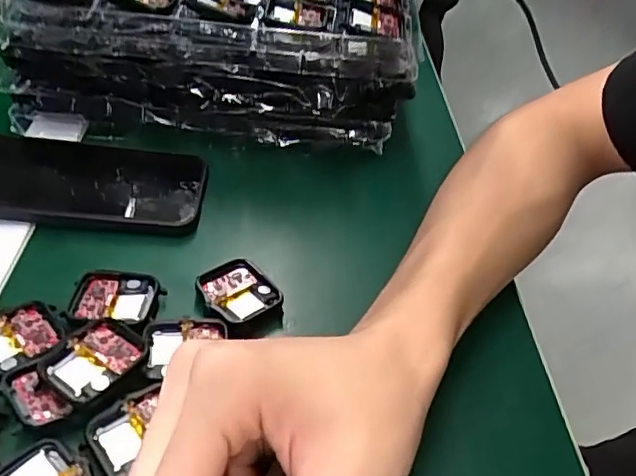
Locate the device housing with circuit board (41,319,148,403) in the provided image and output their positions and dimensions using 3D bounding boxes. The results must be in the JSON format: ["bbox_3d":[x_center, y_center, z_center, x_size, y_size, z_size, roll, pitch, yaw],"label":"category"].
[{"bbox_3d":[-0.105,0.058,0.270,0.036,0.009,0.040,29,47,24],"label":"device housing with circuit board"}]

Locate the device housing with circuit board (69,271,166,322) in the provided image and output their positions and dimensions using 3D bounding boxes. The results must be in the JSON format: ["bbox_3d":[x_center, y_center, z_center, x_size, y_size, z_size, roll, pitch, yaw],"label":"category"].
[{"bbox_3d":[-0.109,0.034,0.308,0.045,0.009,0.034,4,42,-2],"label":"device housing with circuit board"}]

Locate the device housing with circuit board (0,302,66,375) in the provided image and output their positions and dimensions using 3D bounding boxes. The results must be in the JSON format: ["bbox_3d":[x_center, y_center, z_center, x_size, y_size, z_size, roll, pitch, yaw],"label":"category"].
[{"bbox_3d":[-0.149,0.051,0.282,0.045,0.008,0.037,-20,48,-26],"label":"device housing with circuit board"}]

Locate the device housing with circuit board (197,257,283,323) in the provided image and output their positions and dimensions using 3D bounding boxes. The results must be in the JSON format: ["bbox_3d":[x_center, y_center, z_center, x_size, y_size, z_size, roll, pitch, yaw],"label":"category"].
[{"bbox_3d":[-0.044,0.030,0.321,0.037,0.008,0.042,-21,48,-27],"label":"device housing with circuit board"}]

